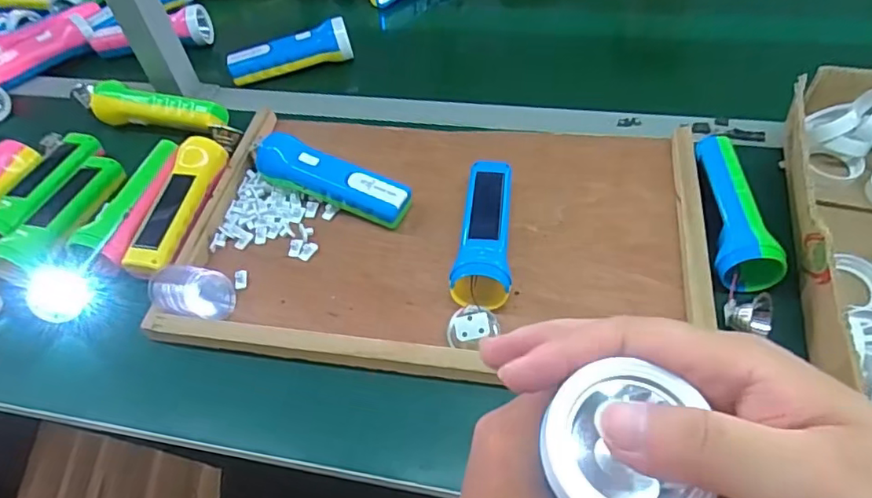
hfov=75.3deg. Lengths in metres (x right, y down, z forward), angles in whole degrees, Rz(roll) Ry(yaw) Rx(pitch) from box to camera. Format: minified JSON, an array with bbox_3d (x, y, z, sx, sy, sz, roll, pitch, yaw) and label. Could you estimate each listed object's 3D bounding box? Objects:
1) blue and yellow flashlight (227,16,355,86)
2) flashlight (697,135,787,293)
[{"bbox_3d":[-0.191,-0.257,0.736,0.158,0.042,0.049,-16,52,-8],"label":"blue and yellow flashlight"},{"bbox_3d":[0.265,-0.037,0.509,0.046,0.042,0.161,1,52,6],"label":"flashlight"}]

